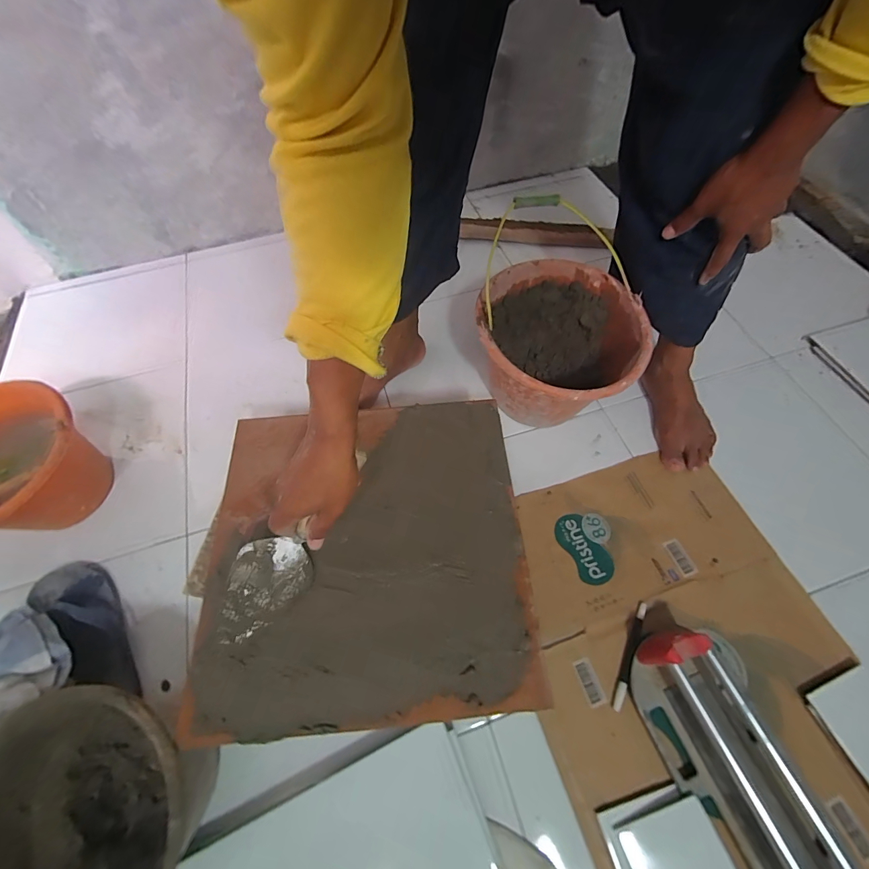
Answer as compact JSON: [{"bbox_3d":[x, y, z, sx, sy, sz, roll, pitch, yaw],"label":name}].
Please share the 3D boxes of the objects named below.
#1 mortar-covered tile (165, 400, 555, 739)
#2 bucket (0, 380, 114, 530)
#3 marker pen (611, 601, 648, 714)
[{"bbox_3d":[-0.090,0.136,0.484,0.392,0.014,0.386,-5,61,-1],"label":"mortar-covered tile"},{"bbox_3d":[-0.675,0.063,0.618,0.248,0.158,0.239,-1,62,2],"label":"bucket"},{"bbox_3d":[0.281,0.314,0.537,0.010,0.010,0.148,24,64,14],"label":"marker pen"}]

